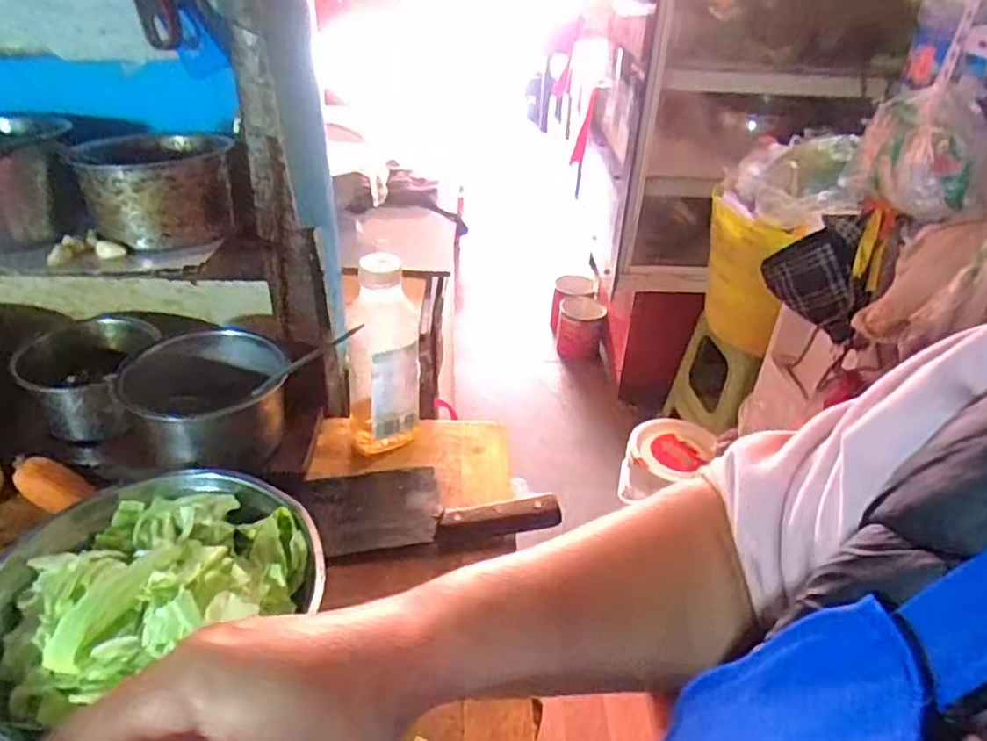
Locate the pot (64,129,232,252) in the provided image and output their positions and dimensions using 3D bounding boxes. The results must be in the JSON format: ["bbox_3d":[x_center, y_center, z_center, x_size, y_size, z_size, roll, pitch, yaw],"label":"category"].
[{"bbox_3d":[-0.293,-0.165,0.619,0.122,0.070,0.128,-13,38,-23],"label":"pot"}]

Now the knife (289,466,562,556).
[{"bbox_3d":[-0.068,0.122,0.675,0.238,0.025,0.105,-4,35,-11],"label":"knife"}]

